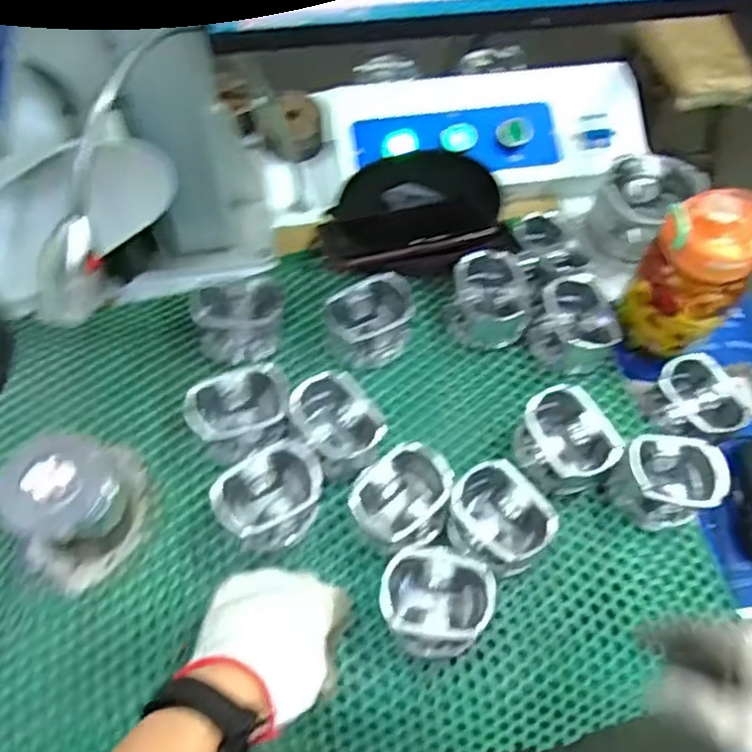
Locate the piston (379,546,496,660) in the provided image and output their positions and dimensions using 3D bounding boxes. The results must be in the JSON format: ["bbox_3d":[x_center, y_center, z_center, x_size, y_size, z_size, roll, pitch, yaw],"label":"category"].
[{"bbox_3d":[0.040,0.160,0.503,0.075,0.045,0.063,17,61,8],"label":"piston"}]

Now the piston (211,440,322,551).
[{"bbox_3d":[-0.077,0.088,0.526,0.060,0.042,0.076,39,66,19],"label":"piston"}]

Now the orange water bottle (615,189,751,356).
[{"bbox_3d":[0.267,-0.094,0.584,0.082,0.179,0.078,-24,64,-14],"label":"orange water bottle"}]

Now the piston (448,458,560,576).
[{"bbox_3d":[0.090,0.109,0.534,0.064,0.053,0.072,-34,67,-19],"label":"piston"}]

